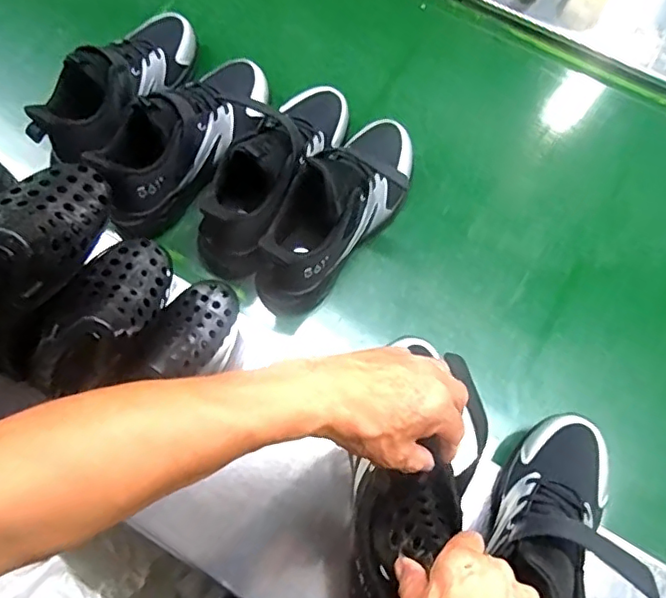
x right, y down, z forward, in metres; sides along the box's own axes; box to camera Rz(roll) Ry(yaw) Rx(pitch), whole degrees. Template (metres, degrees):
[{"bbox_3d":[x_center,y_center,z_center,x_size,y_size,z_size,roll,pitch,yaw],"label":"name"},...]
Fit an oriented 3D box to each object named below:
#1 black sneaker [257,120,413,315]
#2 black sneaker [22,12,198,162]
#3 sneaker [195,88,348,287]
[{"bbox_3d":[0.009,-0.107,0.646,0.086,0.121,0.259,34,74,10],"label":"black sneaker"},{"bbox_3d":[-0.242,-0.264,0.675,0.096,0.077,0.262,28,58,9],"label":"black sneaker"},{"bbox_3d":[-0.069,-0.153,0.667,0.092,0.126,0.262,23,72,7],"label":"sneaker"}]

